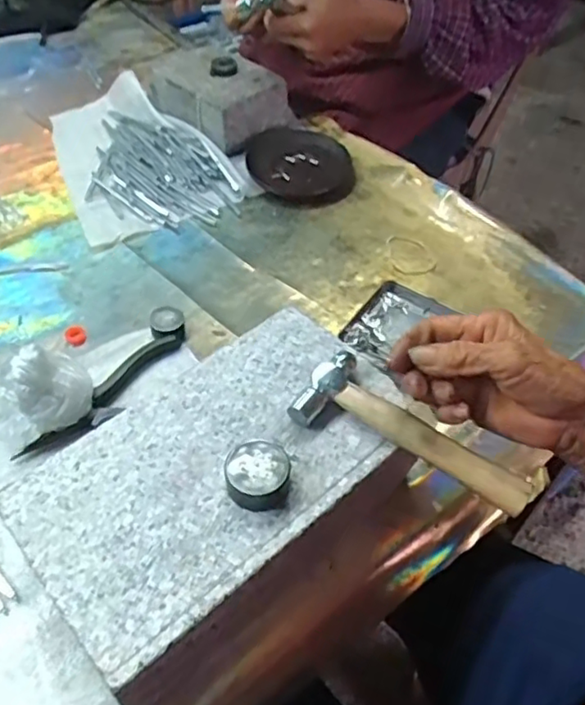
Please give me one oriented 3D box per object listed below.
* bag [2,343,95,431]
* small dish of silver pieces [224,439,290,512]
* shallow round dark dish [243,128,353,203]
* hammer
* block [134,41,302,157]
[{"bbox_3d":[-0.181,0.030,0.472,0.045,0.066,0.059,19,51,16],"label":"bag"},{"bbox_3d":[-0.021,0.074,0.369,0.037,0.022,0.037,0,51,0],"label":"small dish of silver pieces"},{"bbox_3d":[0.013,-0.221,0.711,0.119,0.028,0.124,0,48,0],"label":"shallow round dark dish"},{"bbox_3d":[0.077,0.046,0.391,0.149,0.016,0.057,24,55,18],"label":"hammer"},{"bbox_3d":[-0.096,-0.334,0.797,0.122,0.064,0.211,-35,57,-27],"label":"block"}]

